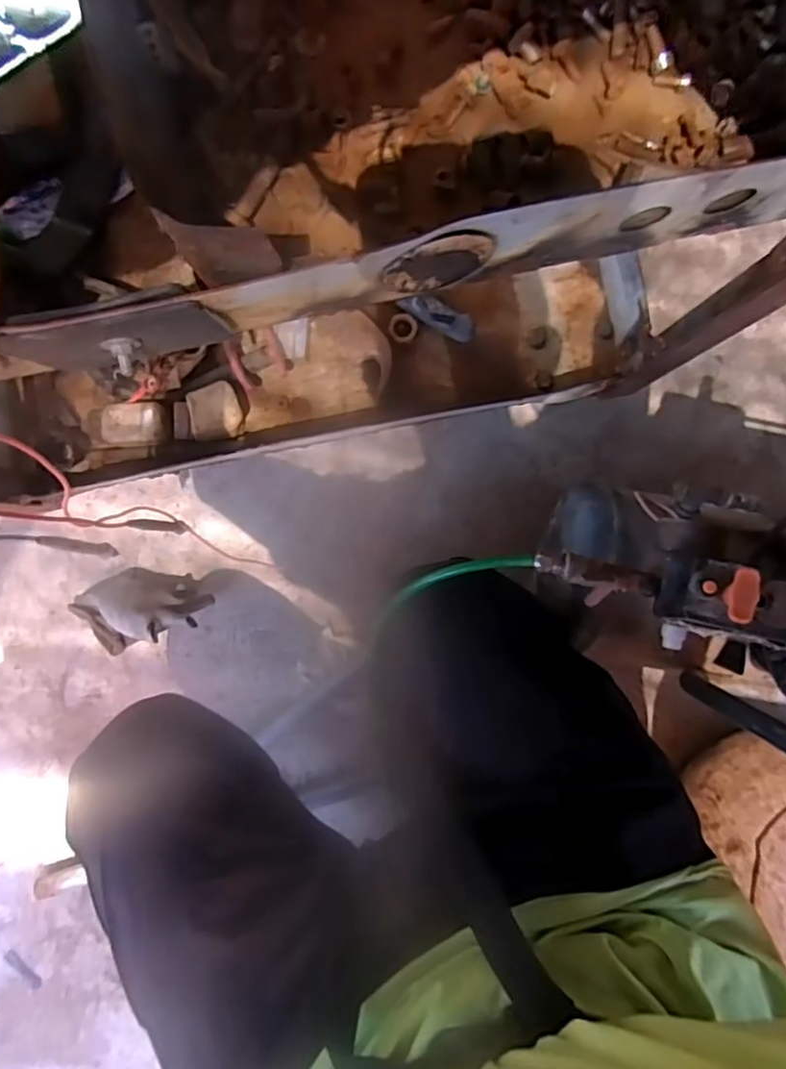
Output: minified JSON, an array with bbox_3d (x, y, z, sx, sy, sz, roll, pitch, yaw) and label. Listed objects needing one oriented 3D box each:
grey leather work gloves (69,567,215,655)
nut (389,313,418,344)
[{"bbox_3d":[-0.299,0.084,0.714,0.161,0.064,0.090,-18,89,0],"label":"grey leather work gloves"},{"bbox_3d":[0.011,-0.217,0.633,0.029,0.008,0.030,0,89,1],"label":"nut"}]

